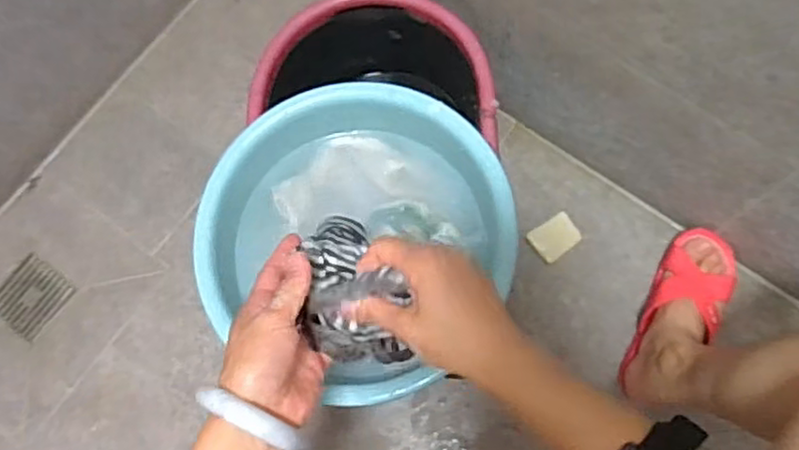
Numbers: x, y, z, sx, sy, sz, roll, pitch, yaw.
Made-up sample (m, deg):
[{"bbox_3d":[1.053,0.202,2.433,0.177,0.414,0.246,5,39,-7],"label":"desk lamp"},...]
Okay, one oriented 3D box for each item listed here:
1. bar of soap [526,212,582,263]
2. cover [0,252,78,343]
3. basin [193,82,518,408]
[{"bbox_3d":[0.209,0.015,0.930,0.067,0.017,0.050,-36,75,-8],"label":"bar of soap"},{"bbox_3d":[-0.534,0.103,1.006,0.097,0.007,0.098,34,75,13],"label":"cover"},{"bbox_3d":[-0.039,0.008,0.639,0.270,0.080,0.264,-1,74,2],"label":"basin"}]

